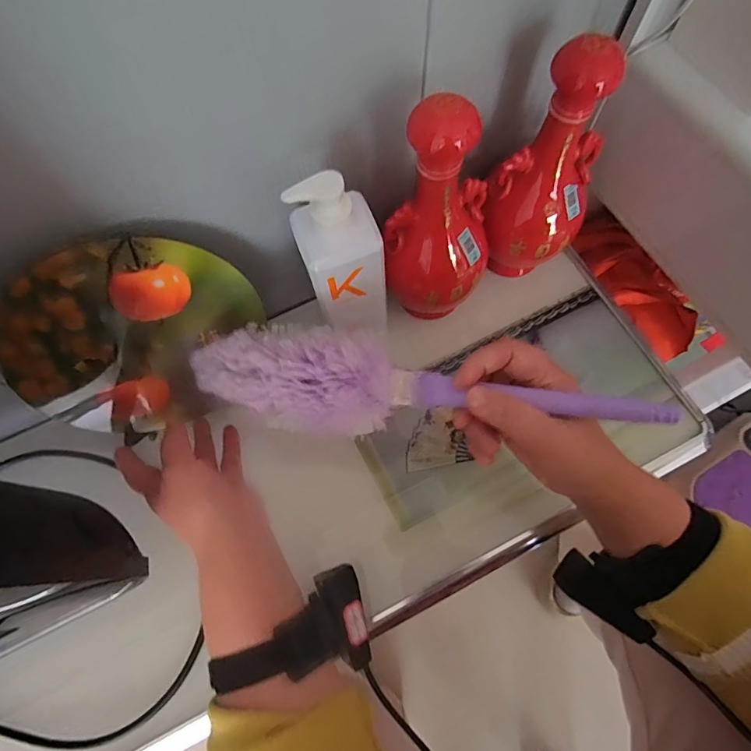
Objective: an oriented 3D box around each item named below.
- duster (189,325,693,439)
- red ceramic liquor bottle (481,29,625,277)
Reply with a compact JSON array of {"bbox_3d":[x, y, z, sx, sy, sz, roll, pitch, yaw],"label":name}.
[{"bbox_3d":[0.020,0.009,0.327,0.323,0.047,0.070,5,69,12],"label":"duster"},{"bbox_3d":[0.148,-0.164,0.397,0.085,0.220,0.076,30,73,12],"label":"red ceramic liquor bottle"}]

